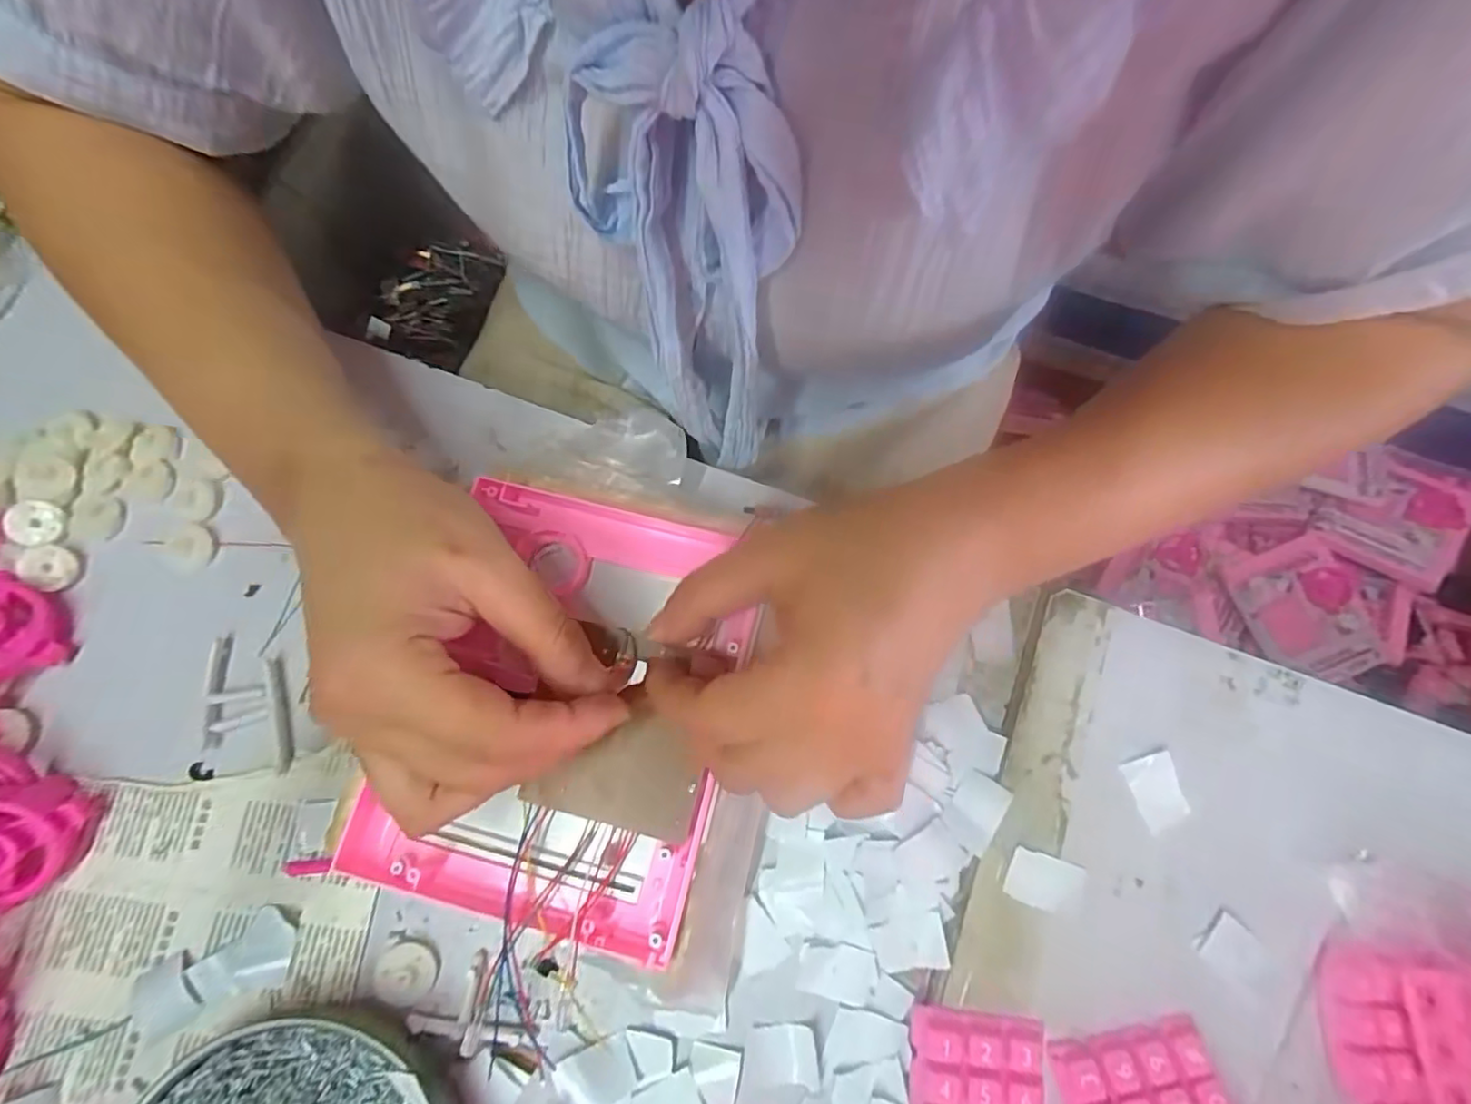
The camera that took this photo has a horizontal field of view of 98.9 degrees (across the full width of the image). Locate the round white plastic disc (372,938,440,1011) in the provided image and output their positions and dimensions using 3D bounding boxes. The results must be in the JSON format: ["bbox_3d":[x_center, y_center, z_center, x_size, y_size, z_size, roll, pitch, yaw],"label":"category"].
[{"bbox_3d":[-0.136,0.175,0.259,0.023,0.006,0.025,0,75,2],"label":"round white plastic disc"}]

